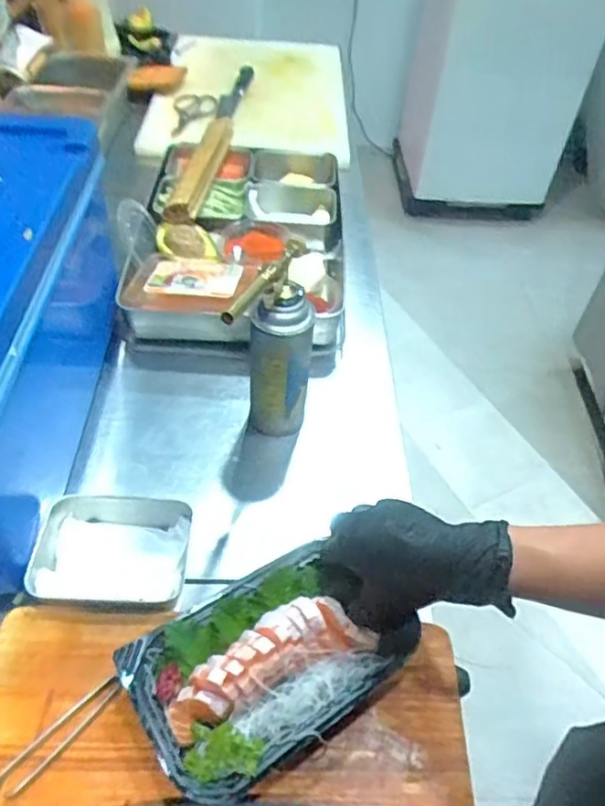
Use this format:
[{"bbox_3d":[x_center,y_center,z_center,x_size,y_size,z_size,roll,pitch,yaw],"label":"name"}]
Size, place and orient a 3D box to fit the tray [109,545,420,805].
[{"bbox_3d":[-0.025,0.200,0.482,0.200,0.029,0.129,-25,56,-25],"label":"tray"}]

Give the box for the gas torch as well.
[{"bbox_3d":[-0.024,-0.049,0.631,0.060,0.223,0.107,19,50,10],"label":"gas torch"}]

